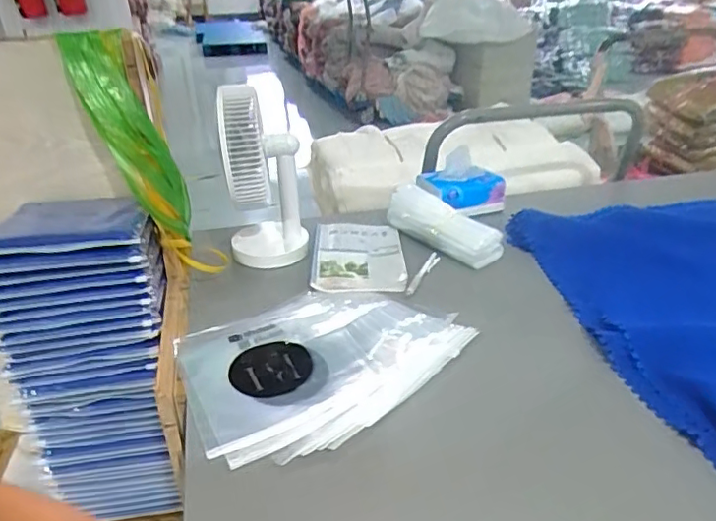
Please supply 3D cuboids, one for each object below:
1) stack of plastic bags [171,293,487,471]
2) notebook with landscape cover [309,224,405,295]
[{"bbox_3d":[-0.048,0.108,0.701,0.328,0.023,0.261,-22,34,-32],"label":"stack of plastic bags"},{"bbox_3d":[0.000,-0.009,0.915,0.141,0.024,0.211,-3,29,0],"label":"notebook with landscape cover"}]

